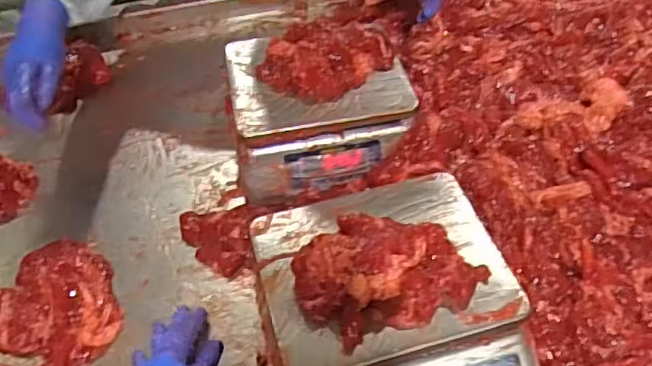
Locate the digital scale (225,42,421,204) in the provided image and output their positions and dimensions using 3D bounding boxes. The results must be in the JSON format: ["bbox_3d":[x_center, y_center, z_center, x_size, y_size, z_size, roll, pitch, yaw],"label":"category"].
[{"bbox_3d":[-0.008,-0.088,0.785,0.231,0.119,0.207,-7,49,0],"label":"digital scale"}]

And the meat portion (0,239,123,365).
[{"bbox_3d":[-0.305,0.133,0.677,0.172,0.038,0.148,24,56,24],"label":"meat portion"}]

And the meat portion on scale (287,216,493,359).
[{"bbox_3d":[0.053,0.070,0.539,0.170,0.042,0.119,-19,50,-10],"label":"meat portion on scale"}]

